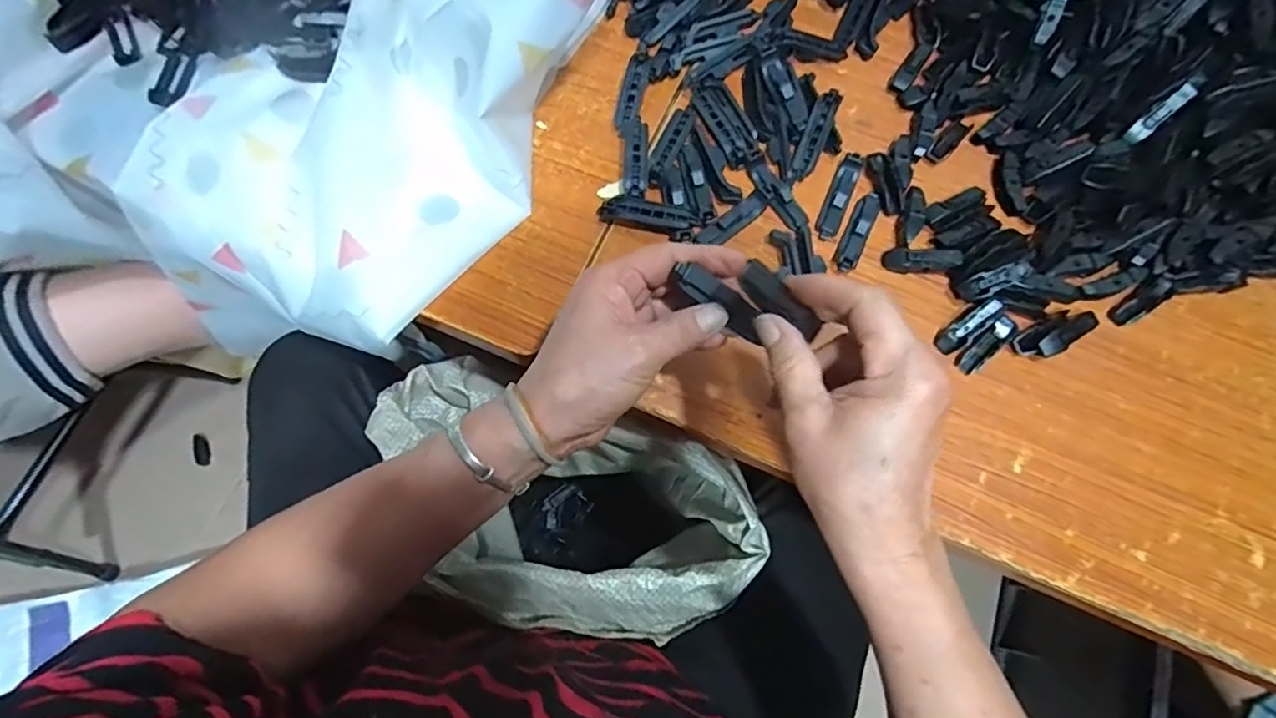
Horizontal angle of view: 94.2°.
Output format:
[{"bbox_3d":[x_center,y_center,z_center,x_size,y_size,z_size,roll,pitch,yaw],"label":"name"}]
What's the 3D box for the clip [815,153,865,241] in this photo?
[{"bbox_3d":[0.159,-0.130,0.463,0.019,0.009,0.078,24,74,7],"label":"clip"}]

